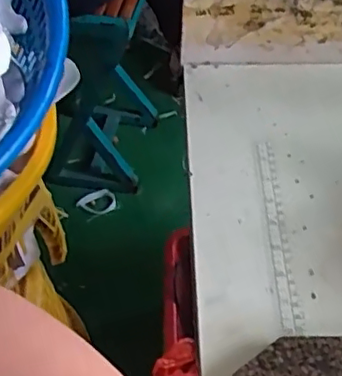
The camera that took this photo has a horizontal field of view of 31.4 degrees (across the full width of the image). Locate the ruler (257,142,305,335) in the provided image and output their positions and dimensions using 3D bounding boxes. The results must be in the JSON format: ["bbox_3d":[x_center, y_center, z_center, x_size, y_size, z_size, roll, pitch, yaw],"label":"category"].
[{"bbox_3d":[0.089,0.033,0.511,0.016,0.004,0.196,2,48,-3],"label":"ruler"}]

